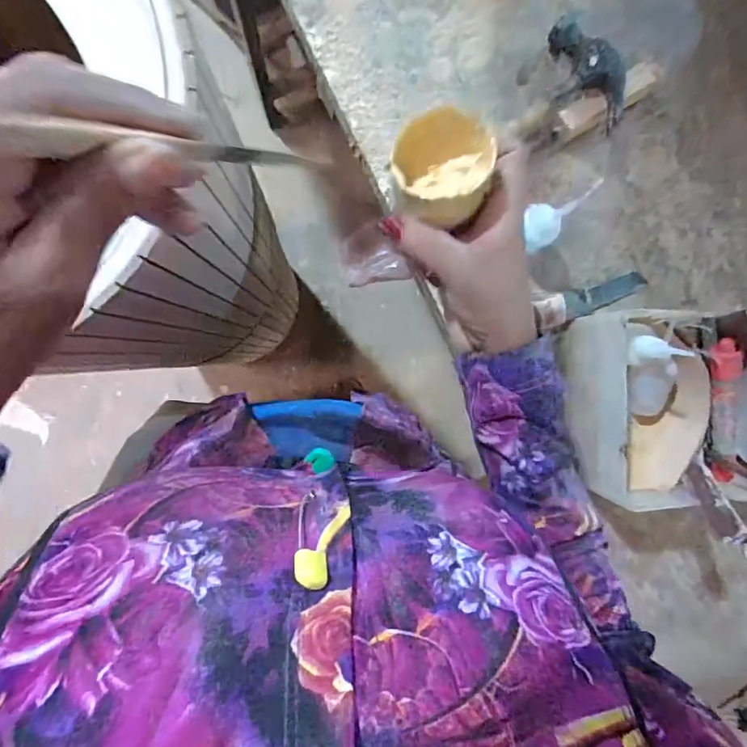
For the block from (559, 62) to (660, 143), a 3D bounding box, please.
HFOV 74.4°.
[{"bbox_3d":[0.204,-0.237,0.427,0.086,0.022,0.025,-32,95,-3],"label":"block"}]

